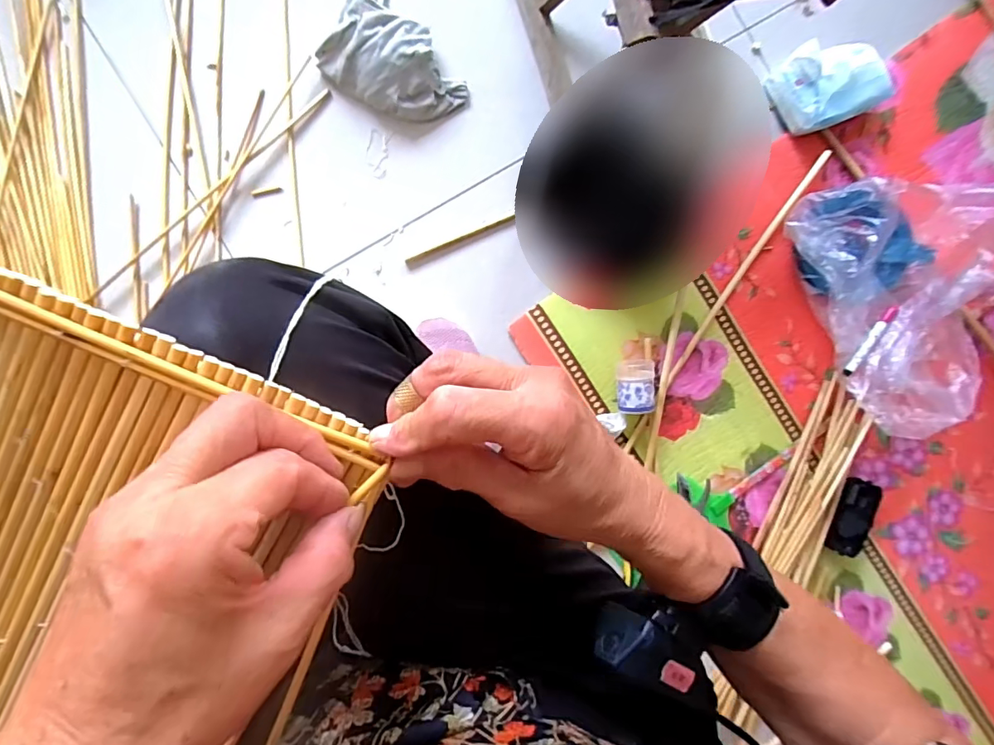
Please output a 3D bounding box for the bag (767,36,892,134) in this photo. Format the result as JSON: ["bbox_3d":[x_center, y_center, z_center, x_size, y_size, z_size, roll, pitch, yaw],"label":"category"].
[{"bbox_3d":[0.454,-0.388,0.675,0.136,0.065,0.102,-15,92,-3],"label":"bag"}]

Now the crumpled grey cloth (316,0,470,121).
[{"bbox_3d":[-0.148,-0.411,0.657,0.137,0.054,0.205,-42,93,-1],"label":"crumpled grey cloth"}]

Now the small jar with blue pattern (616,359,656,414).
[{"bbox_3d":[0.188,0.020,0.683,0.057,0.046,0.072,-6,92,-4],"label":"small jar with blue pattern"}]

